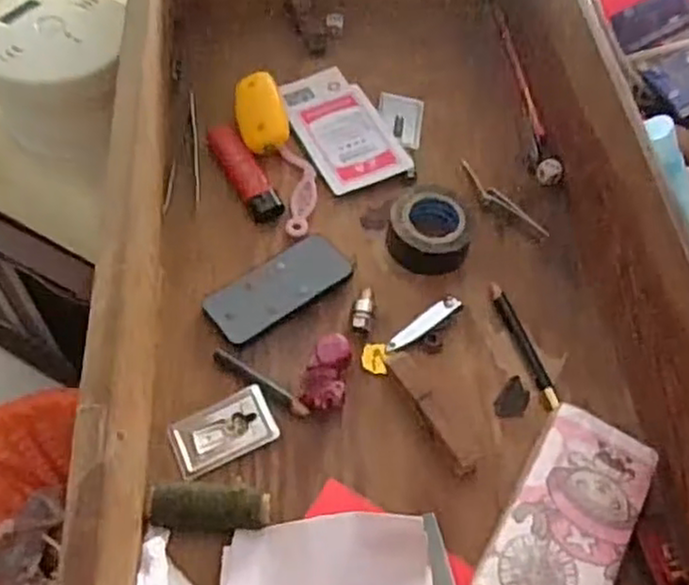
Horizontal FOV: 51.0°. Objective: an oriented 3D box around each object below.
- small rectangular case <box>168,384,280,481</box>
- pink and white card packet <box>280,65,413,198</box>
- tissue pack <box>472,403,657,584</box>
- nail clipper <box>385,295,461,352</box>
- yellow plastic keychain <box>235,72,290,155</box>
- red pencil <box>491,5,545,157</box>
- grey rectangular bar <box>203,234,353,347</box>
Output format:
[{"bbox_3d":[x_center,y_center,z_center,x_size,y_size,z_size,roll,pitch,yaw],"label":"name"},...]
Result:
[{"bbox_3d":[-0.063,0.071,0.374,0.053,0.005,0.033,-21,60,-17],"label":"small rectangular case"},{"bbox_3d":[-0.002,-0.112,0.492,0.059,0.006,0.107,-19,59,-16],"label":"pink and white card packet"},{"bbox_3d":[0.108,0.112,0.352,0.055,0.028,0.107,27,58,14],"label":"tissue pack"},{"bbox_3d":[0.044,0.017,0.406,0.049,0.007,0.011,-28,62,-21],"label":"nail clipper"},{"bbox_3d":[-0.055,-0.118,0.480,0.031,0.015,0.056,-14,79,0],"label":"yellow plastic keychain"},{"bbox_3d":[0.130,-0.159,0.533,0.010,0.009,0.150,-3,56,-6],"label":"red pencil"},{"bbox_3d":[-0.038,-0.004,0.416,0.083,0.008,0.040,-33,64,-23],"label":"grey rectangular bar"}]

